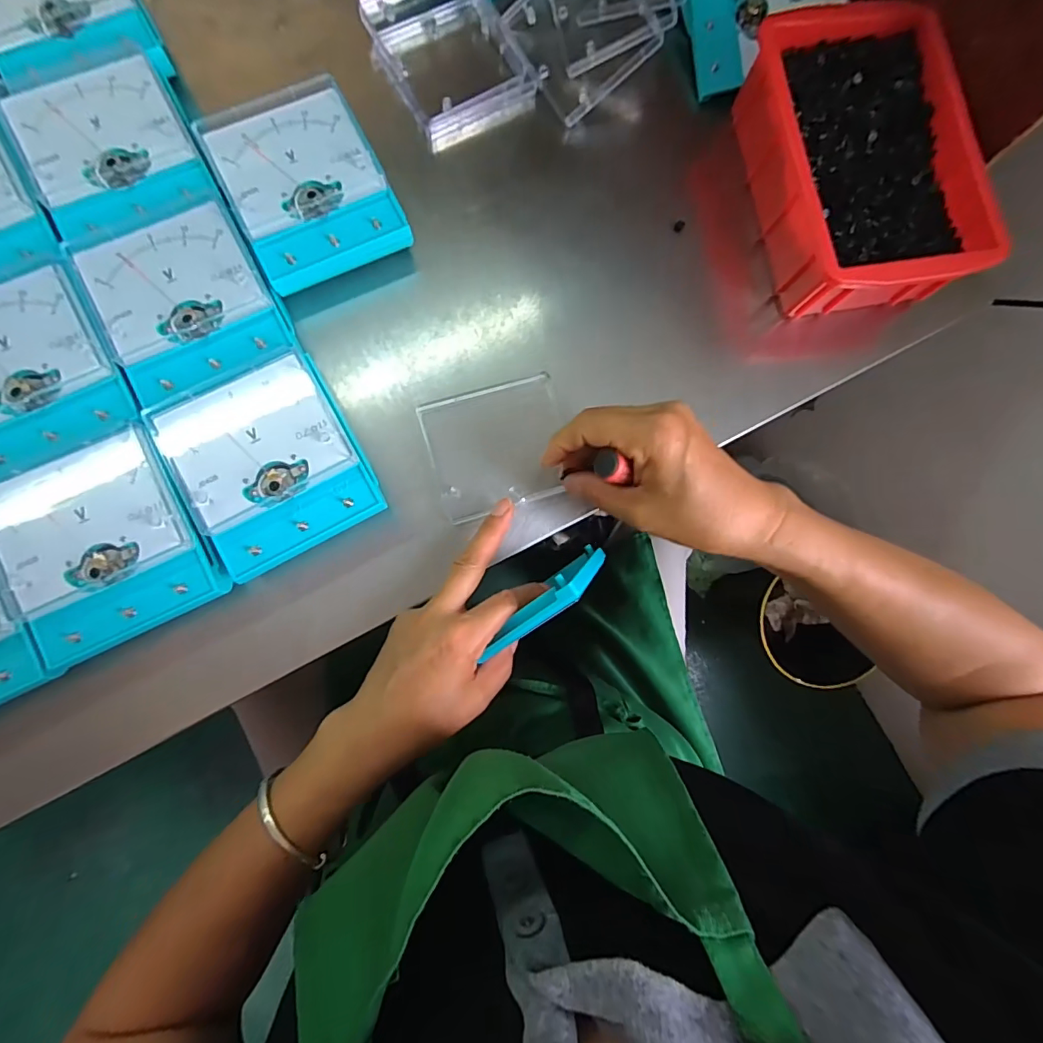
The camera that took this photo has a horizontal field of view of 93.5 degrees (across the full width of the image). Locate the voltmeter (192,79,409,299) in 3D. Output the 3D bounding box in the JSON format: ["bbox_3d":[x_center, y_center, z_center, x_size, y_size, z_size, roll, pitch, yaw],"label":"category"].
[{"bbox_3d":[-0.145,-0.225,0.337,0.098,0.032,0.121,-27,87,-8],"label":"voltmeter"}]

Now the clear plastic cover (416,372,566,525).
[{"bbox_3d":[-0.015,-0.051,0.347,0.095,0.019,0.083,-18,86,-7],"label":"clear plastic cover"}]

